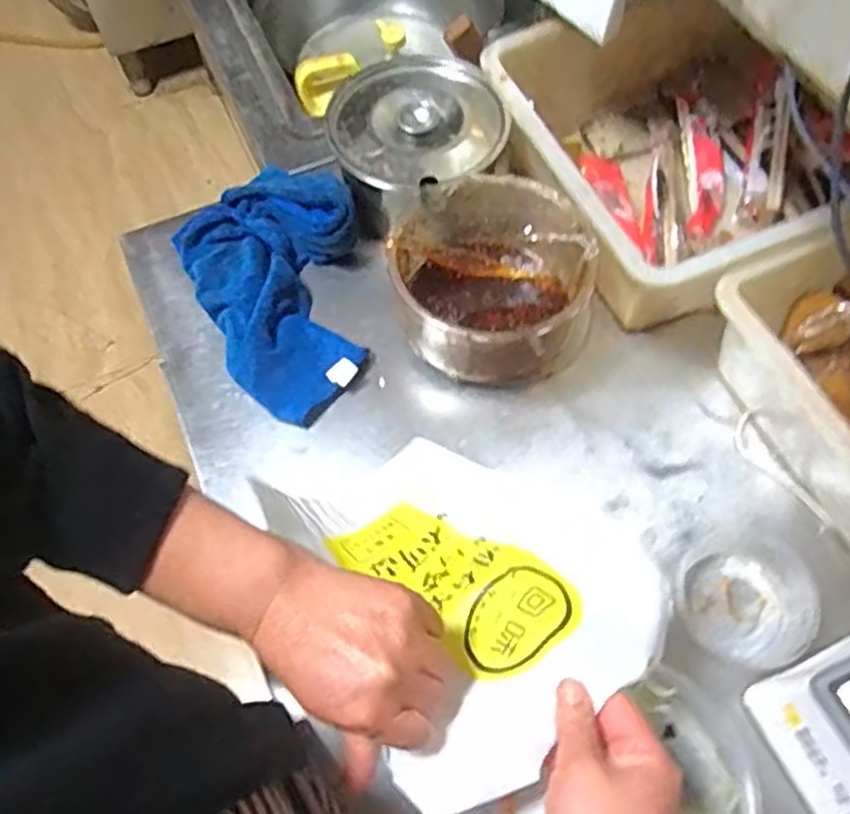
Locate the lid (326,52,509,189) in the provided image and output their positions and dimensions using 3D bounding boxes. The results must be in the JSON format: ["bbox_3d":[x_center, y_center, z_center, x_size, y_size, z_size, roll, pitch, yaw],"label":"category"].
[{"bbox_3d":[-0.012,-0.282,0.730,0.154,0.041,0.163,1,63,-2],"label":"lid"}]

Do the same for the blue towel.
[{"bbox_3d":[-0.130,-0.124,0.720,0.168,0.061,0.272,-23,66,-14],"label":"blue towel"}]

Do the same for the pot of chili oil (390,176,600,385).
[{"bbox_3d":[0.060,-0.109,0.687,0.159,0.111,0.172,1,63,-2],"label":"pot of chili oil"}]

